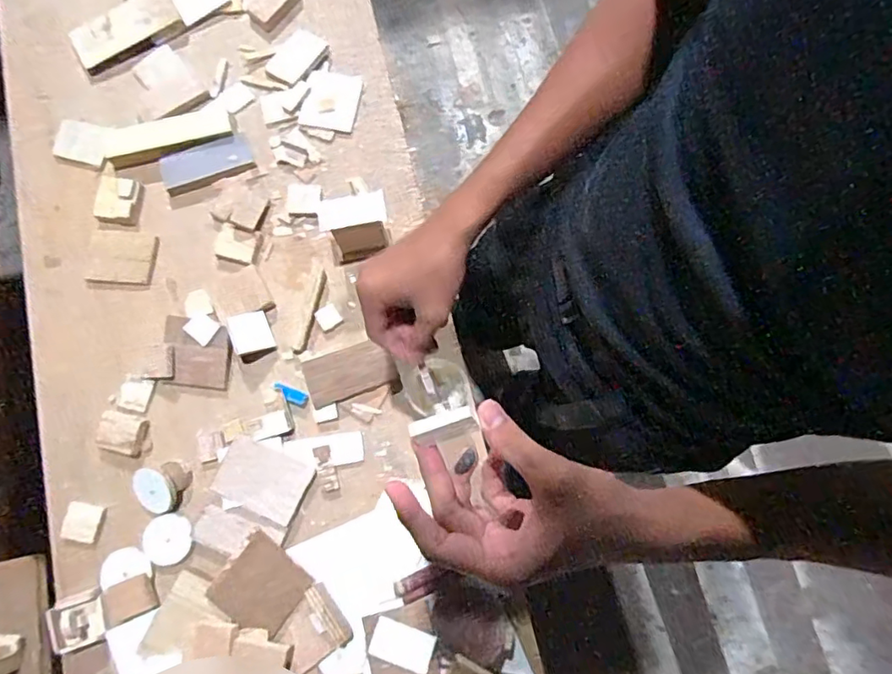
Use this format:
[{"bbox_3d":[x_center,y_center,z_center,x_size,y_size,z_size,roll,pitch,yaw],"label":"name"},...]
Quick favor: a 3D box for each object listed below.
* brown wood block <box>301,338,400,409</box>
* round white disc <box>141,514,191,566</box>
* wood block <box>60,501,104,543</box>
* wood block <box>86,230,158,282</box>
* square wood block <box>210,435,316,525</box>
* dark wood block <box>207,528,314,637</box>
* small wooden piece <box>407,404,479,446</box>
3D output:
[{"bbox_3d":[-0.120,0.041,0.696,0.106,0.018,0.061,-19,80,-4],"label":"brown wood block"},{"bbox_3d":[-0.328,0.239,0.661,0.058,0.005,0.055,-19,80,-4],"label":"round white disc"},{"bbox_3d":[-0.434,0.219,0.666,0.043,0.010,0.040,13,79,2],"label":"wood block"},{"bbox_3d":[-0.425,-0.105,0.730,0.086,0.009,0.066,4,79,0],"label":"wood block"},{"bbox_3d":[-0.217,0.169,0.667,0.102,0.006,0.069,25,80,4],"label":"square wood block"},{"bbox_3d":[-0.207,0.278,0.629,0.086,0.008,0.083,37,62,6],"label":"dark wood block"},{"bbox_3d":[-0.001,0.053,0.335,0.040,0.011,0.016,-16,77,12],"label":"small wooden piece"}]

